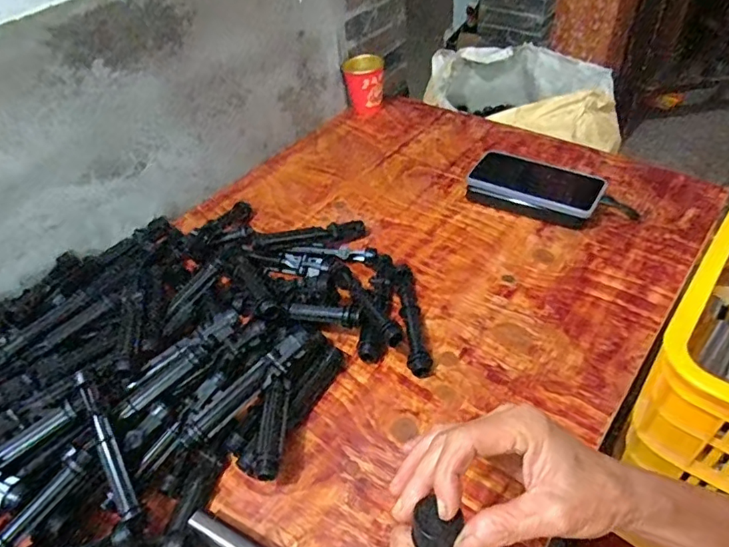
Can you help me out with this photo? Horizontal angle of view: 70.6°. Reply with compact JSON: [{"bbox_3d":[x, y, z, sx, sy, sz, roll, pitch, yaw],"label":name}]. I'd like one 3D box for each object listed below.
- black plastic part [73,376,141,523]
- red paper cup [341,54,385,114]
[{"bbox_3d":[-0.220,0.144,0.436,0.016,0.015,0.130,-24,72,-19],"label":"black plastic part"},{"bbox_3d":[0.000,-0.337,0.916,0.070,0.087,0.080,0,45,6],"label":"red paper cup"}]

